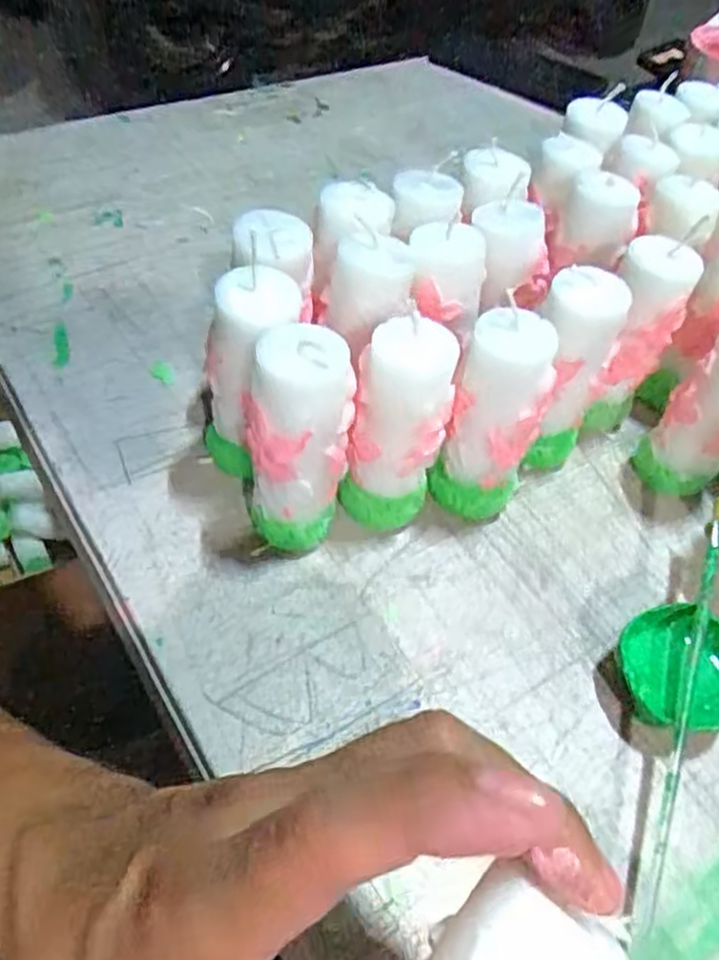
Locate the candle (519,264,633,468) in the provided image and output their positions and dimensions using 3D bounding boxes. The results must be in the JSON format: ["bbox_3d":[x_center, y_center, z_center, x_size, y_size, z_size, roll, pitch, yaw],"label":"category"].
[{"bbox_3d":[0.098,-0.049,0.372,0.042,0.110,0.035,-18,57,-19],"label":"candle"}]

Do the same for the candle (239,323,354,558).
[{"bbox_3d":[-0.027,-0.014,0.329,0.044,0.108,0.043,2,53,-5],"label":"candle"}]

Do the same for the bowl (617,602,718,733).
[{"bbox_3d":[0.139,0.084,0.325,0.056,0.028,0.051,3,52,-4],"label":"bowl"}]

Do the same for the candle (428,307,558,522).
[{"bbox_3d":[0.061,-0.025,0.351,0.040,0.105,0.041,18,53,8],"label":"candle"}]

